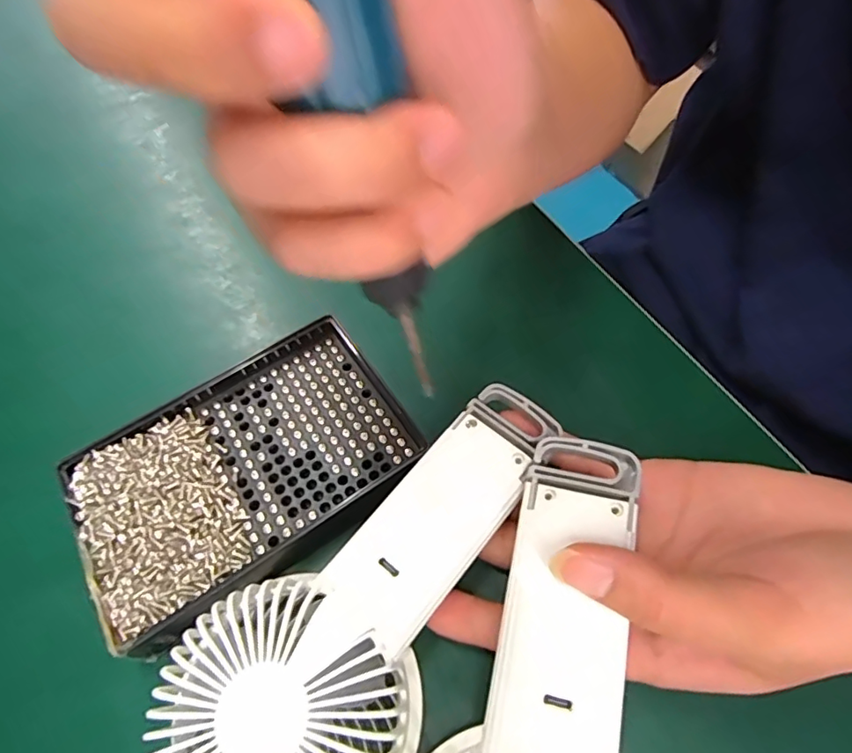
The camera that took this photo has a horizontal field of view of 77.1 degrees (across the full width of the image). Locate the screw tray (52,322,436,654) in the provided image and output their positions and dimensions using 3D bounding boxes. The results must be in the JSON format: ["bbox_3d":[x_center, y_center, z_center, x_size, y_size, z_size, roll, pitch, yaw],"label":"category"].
[{"bbox_3d":[-0.076,0.038,0.230,0.137,0.017,0.093,-33,64,-16],"label":"screw tray"}]

